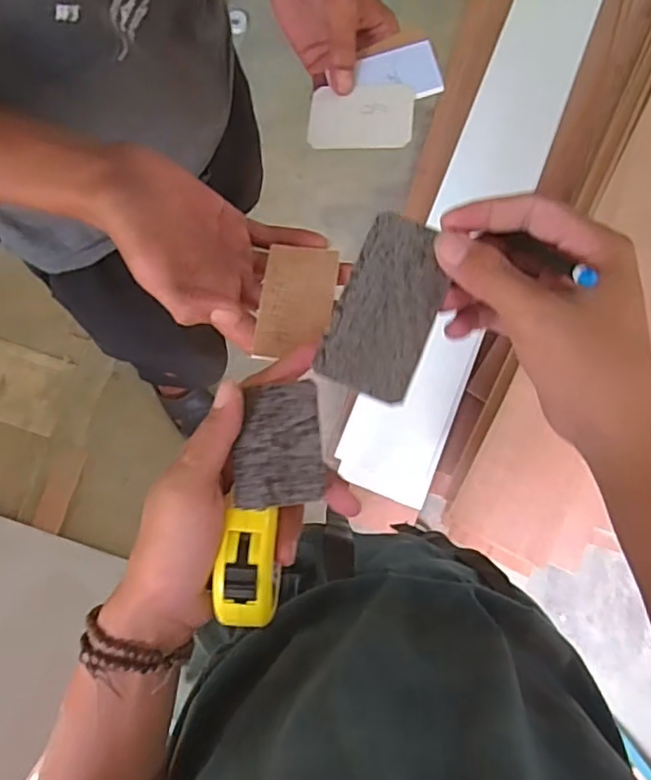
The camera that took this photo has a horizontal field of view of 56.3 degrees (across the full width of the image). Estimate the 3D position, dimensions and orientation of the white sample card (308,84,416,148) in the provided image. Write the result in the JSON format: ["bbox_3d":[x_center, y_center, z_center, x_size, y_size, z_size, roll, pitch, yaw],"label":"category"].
[{"bbox_3d":[0.027,-0.203,0.453,0.076,0.006,0.052,2,77,8],"label":"white sample card"}]

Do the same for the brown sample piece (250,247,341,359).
[{"bbox_3d":[-0.016,-0.054,0.371,0.043,0.004,0.078,4,64,1],"label":"brown sample piece"}]

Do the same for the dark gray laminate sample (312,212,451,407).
[{"bbox_3d":[0.032,-0.043,0.309,0.048,0.004,0.095,17,76,-1],"label":"dark gray laminate sample"}]

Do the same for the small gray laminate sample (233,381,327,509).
[{"bbox_3d":[-0.024,0.029,0.321,0.044,0.004,0.062,-4,74,3],"label":"small gray laminate sample"}]

